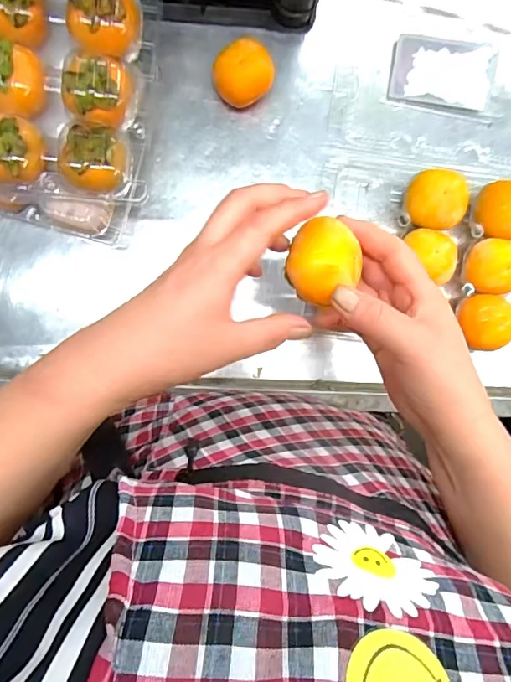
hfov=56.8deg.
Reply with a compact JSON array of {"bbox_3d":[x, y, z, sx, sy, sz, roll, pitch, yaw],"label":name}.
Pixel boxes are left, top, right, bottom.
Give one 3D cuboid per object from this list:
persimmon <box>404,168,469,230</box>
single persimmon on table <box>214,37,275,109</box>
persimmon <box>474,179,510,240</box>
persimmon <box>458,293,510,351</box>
[{"bbox_3d":[0.171,-0.133,0.453,0.057,0.044,0.055,3,97,-2],"label":"persimmon"},{"bbox_3d":[-0.012,-0.245,0.440,0.051,0.043,0.048,0,98,0],"label":"single persimmon on table"},{"bbox_3d":[0.240,-0.125,0.457,0.051,0.037,0.052,2,98,-1],"label":"persimmon"},{"bbox_3d":[0.225,-0.021,0.466,0.047,0.047,0.056,-18,98,2],"label":"persimmon"}]

